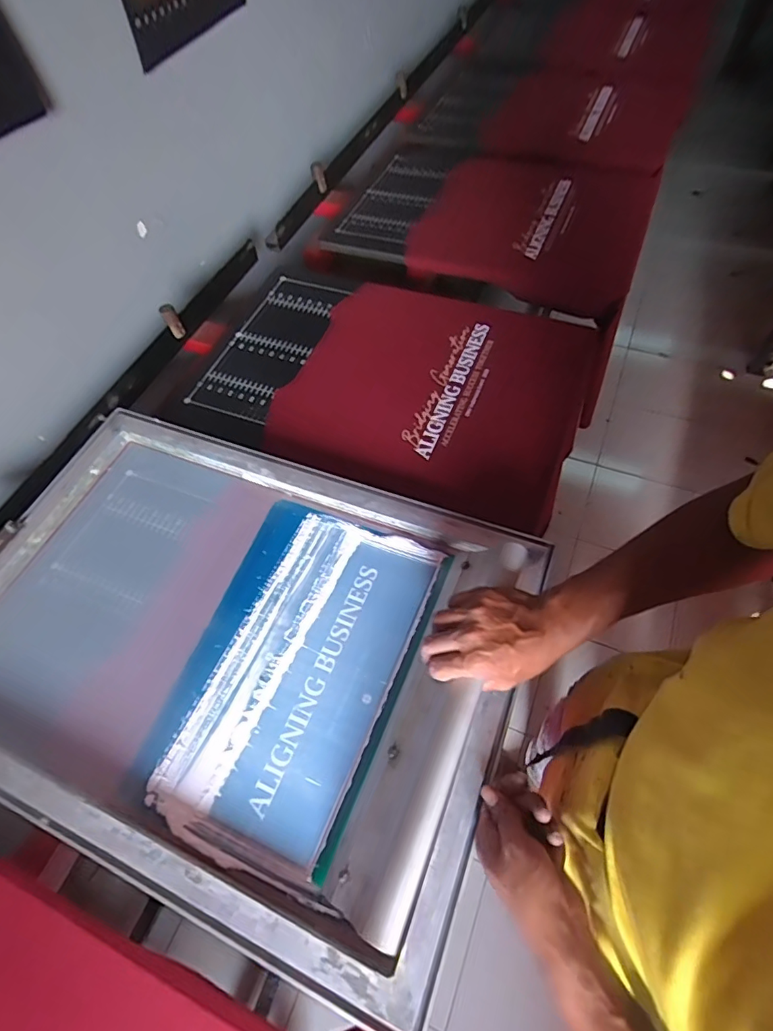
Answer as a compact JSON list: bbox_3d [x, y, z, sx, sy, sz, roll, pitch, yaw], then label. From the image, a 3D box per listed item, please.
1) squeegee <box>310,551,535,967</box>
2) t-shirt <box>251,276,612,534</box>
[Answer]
[{"bbox_3d":[0.041,0.193,0.463,0.033,0.112,0.319,39,58,-26],"label":"squeegee"},{"bbox_3d":[0.075,-0.176,0.821,0.458,0.148,0.383,11,60,14],"label":"t-shirt"}]

